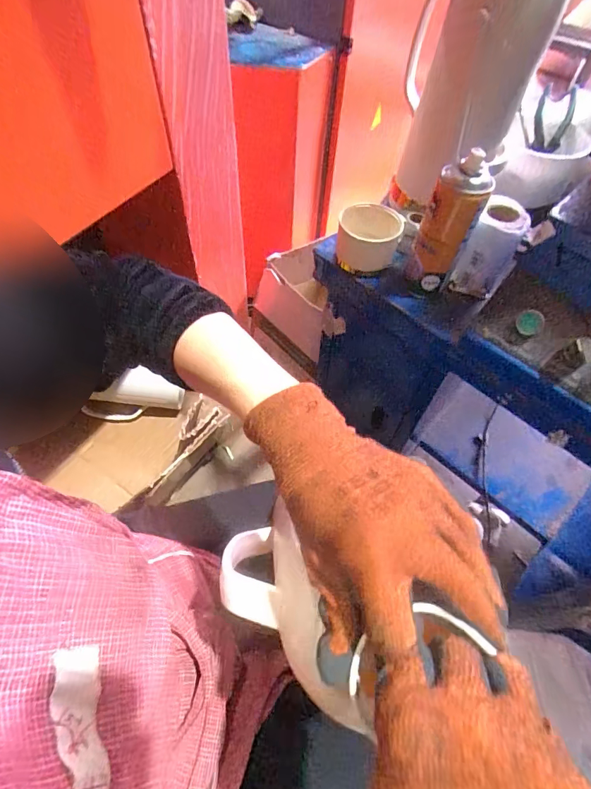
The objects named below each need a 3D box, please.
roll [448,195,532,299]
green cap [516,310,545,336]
[{"bbox_3d":[0.272,-0.199,0.578,0.064,0.124,0.079,30,60,15],"label":"roll"},{"bbox_3d":[0.273,-0.084,0.472,0.028,0.028,0.012,36,34,20],"label":"green cap"}]

